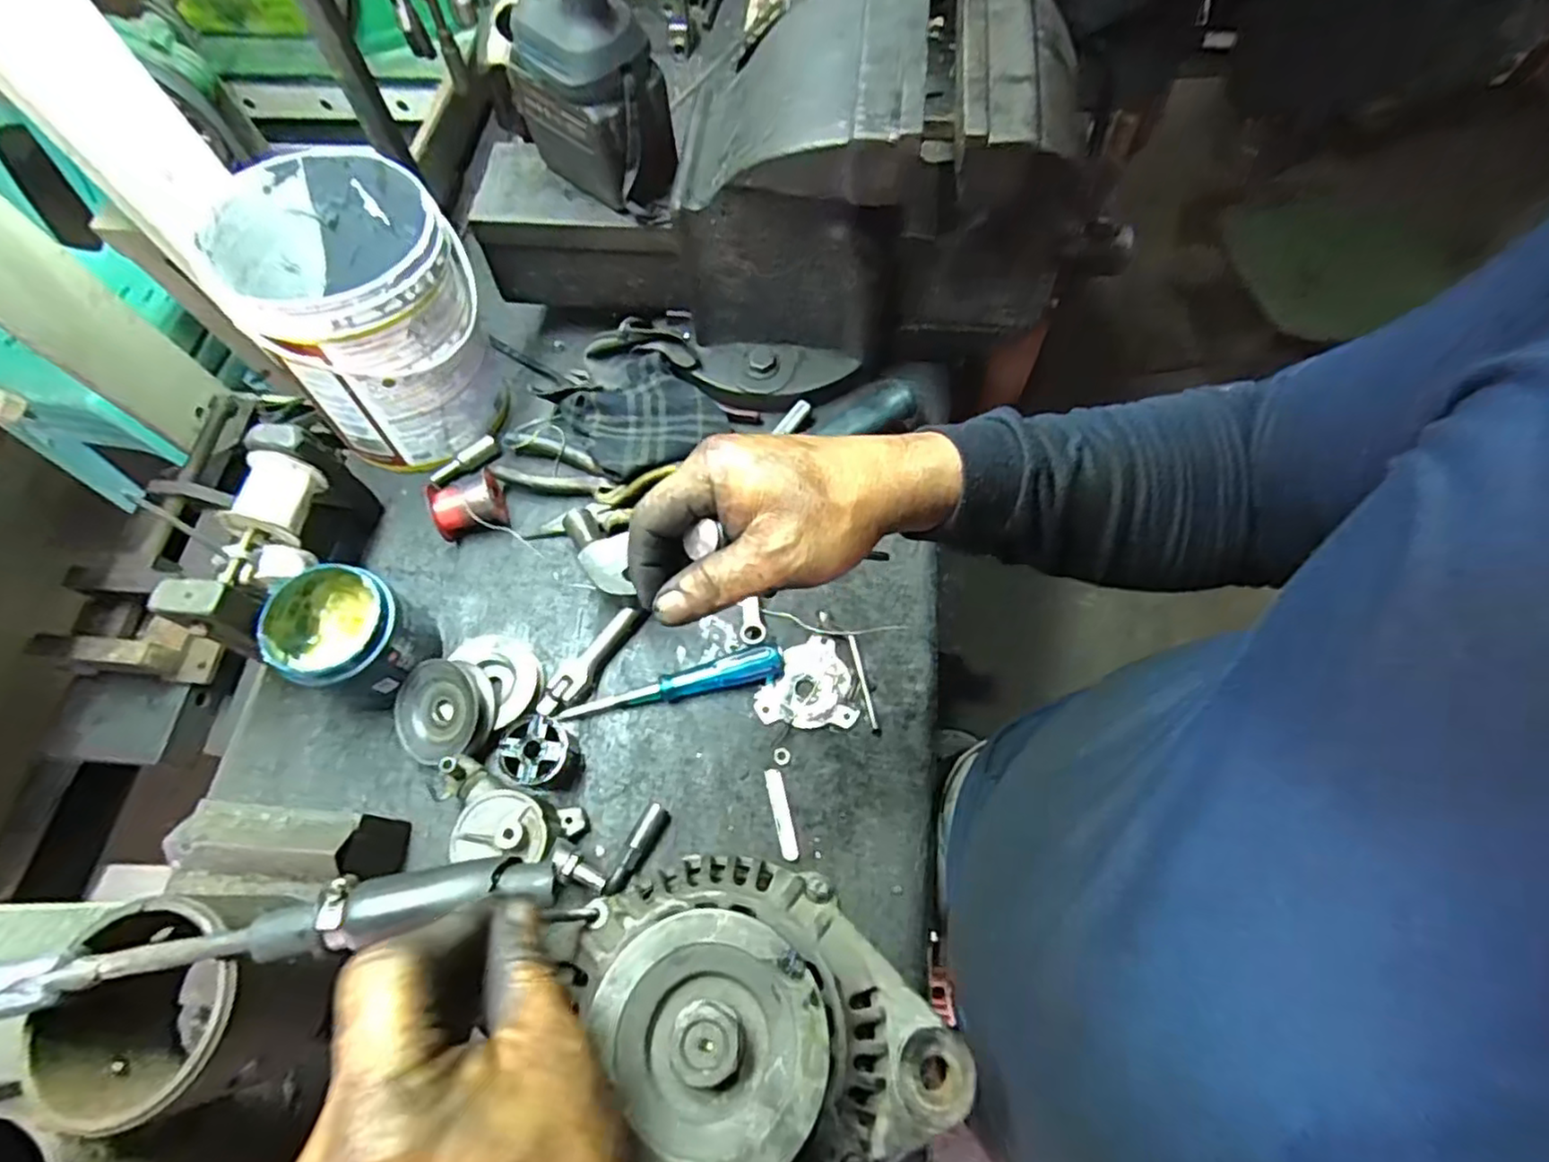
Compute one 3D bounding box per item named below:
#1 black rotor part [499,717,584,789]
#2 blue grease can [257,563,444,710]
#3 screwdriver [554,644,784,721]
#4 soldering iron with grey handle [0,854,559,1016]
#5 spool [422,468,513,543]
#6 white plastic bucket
[{"bbox_3d":[-0.183,0.136,0.547,0.051,0.044,0.051,32,71,14],"label":"black rotor part"},{"bbox_3d":[-0.331,0.045,0.553,0.095,0.099,0.088,-1,67,1],"label":"blue grease can"},{"bbox_3d":[-0.083,0.089,0.577,0.183,0.025,0.024,-14,67,-5],"label":"screwdriver"},{"bbox_3d":[-0.236,0.156,0.300,0.274,0.028,0.025,-12,67,-4],"label":"soldering iron with grey handle"},{"bbox_3d":[-0.279,-0.069,0.633,0.064,0.046,0.055,-10,67,-3],"label":"spool"},{"bbox_3d":[-0.342,-0.232,0.608,0.163,0.188,0.173,-1,67,1],"label":"white plastic bucket"}]

